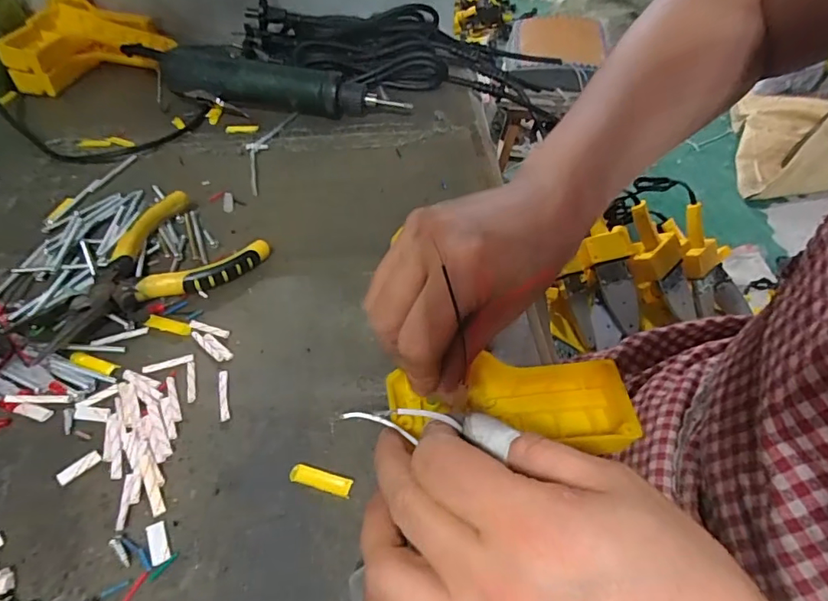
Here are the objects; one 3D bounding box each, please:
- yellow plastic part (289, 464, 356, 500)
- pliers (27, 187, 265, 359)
[{"bbox_3d":[-0.045,0.087,0.237,0.030,0.004,0.008,11,48,11],"label":"yellow plastic part"},{"bbox_3d":[-0.183,-0.031,0.336,0.140,0.022,0.092,-29,53,-23],"label":"pliers"}]

